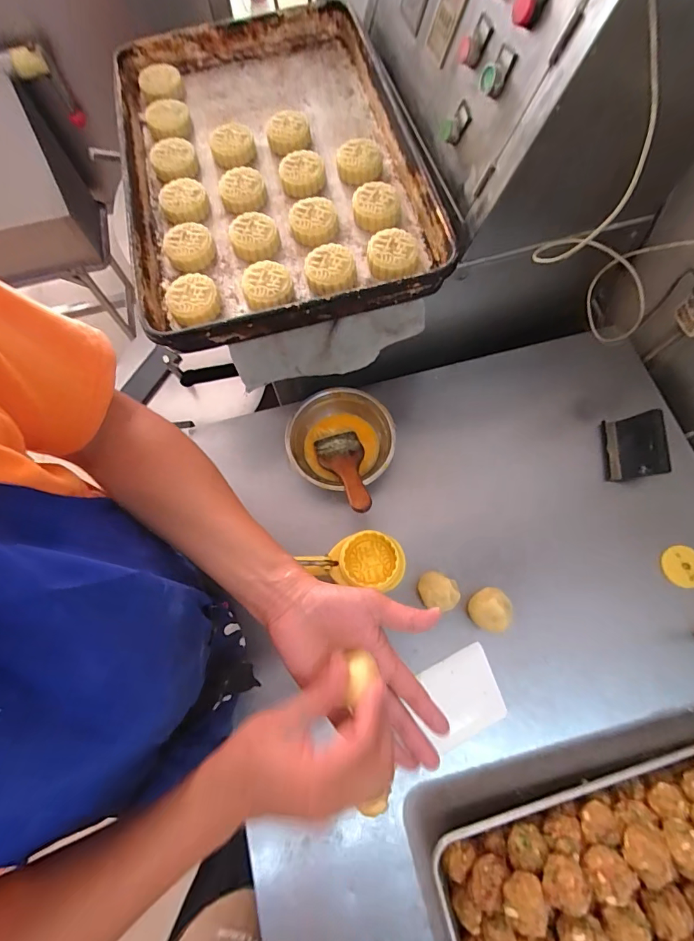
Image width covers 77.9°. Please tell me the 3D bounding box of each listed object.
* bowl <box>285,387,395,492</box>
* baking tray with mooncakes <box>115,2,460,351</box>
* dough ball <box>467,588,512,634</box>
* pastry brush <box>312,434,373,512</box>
[{"bbox_3d":[-0.010,-0.043,0.687,0.163,0.062,0.162,-1,71,1],"label":"bowl"},{"bbox_3d":[-0.119,-0.465,0.643,0.408,0.050,0.593,-13,71,-3],"label":"baking tray with mooncakes"},{"bbox_3d":[0.198,0.192,0.596,0.052,0.050,0.058,19,72,8],"label":"dough ball"},{"bbox_3d":[0.001,0.002,0.650,0.069,0.012,0.153,-18,51,-5],"label":"pastry brush"}]

